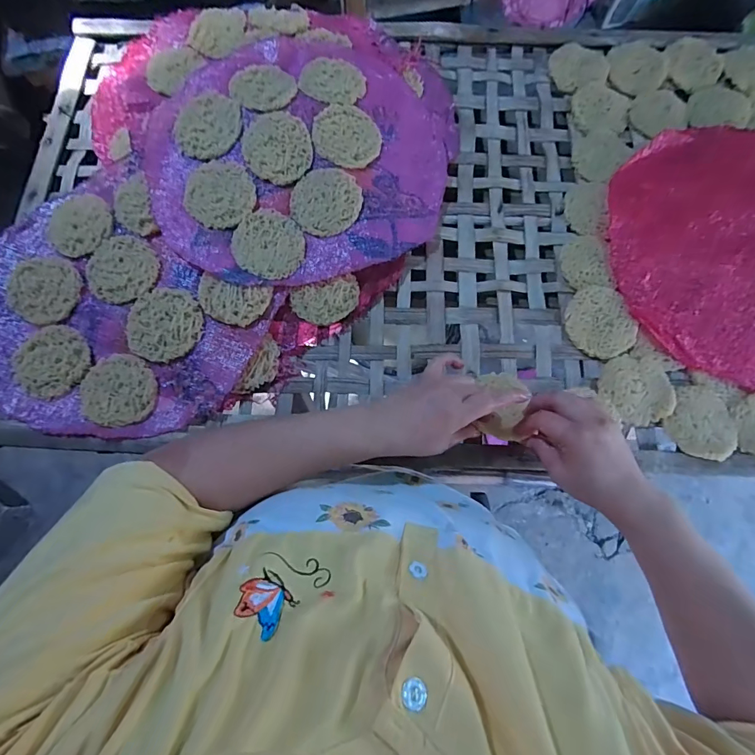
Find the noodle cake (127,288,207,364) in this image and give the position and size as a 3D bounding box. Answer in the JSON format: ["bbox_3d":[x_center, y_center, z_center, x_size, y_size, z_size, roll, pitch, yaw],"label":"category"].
[{"bbox_3d":[-0.229,-0.058,0.436,0.079,0.010,0.078,0,76,-1],"label":"noodle cake"}]

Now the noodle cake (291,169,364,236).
[{"bbox_3d":[-0.059,-0.201,0.464,0.077,0.013,0.077,0,76,-1],"label":"noodle cake"}]

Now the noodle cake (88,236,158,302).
[{"bbox_3d":[-0.286,-0.121,0.451,0.075,0.008,0.080,0,76,-1],"label":"noodle cake"}]

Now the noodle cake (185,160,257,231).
[{"bbox_3d":[-0.179,-0.209,0.460,0.078,0.013,0.074,0,76,-1],"label":"noodle cake"}]

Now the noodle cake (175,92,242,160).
[{"bbox_3d":[-0.196,-0.292,0.468,0.075,0.004,0.080,0,84,3],"label":"noodle cake"}]

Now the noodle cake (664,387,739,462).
[{"bbox_3d":[0.351,0.048,0.433,0.070,0.010,0.075,0,76,-1],"label":"noodle cake"}]

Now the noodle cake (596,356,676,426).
[{"bbox_3d":[0.285,0.012,0.444,0.070,0.011,0.080,-33,79,-9],"label":"noodle cake"}]

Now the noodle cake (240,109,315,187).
[{"bbox_3d":[-0.114,-0.265,0.465,0.074,0.009,0.084,-21,93,-6],"label":"noodle cake"}]

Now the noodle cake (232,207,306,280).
[{"bbox_3d":[-0.123,-0.149,0.459,0.079,0.017,0.076,0,76,-1],"label":"noodle cake"}]

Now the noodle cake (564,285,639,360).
[{"bbox_3d":[0.250,-0.063,0.457,0.073,0.007,0.081,-22,78,-6],"label":"noodle cake"}]

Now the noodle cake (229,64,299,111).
[{"bbox_3d":[-0.135,-0.347,0.484,0.073,0.013,0.079,0,75,0],"label":"noodle cake"}]

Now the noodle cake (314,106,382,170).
[{"bbox_3d":[-0.035,-0.285,0.478,0.076,0.020,0.076,0,75,0],"label":"noodle cake"}]

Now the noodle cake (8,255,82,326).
[{"bbox_3d":[-0.369,-0.099,0.450,0.071,0.010,0.081,-29,79,-8],"label":"noodle cake"}]

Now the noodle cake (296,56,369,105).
[{"bbox_3d":[-0.055,-0.361,0.495,0.077,0.009,0.076,16,69,-2],"label":"noodle cake"}]

